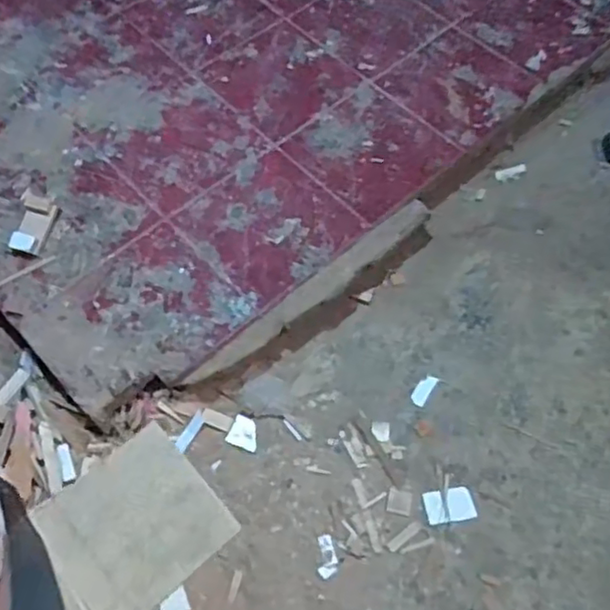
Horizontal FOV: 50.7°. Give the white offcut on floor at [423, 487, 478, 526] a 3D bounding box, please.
[{"bbox_3d":[0.269,0.370,1.191,0.093,0.006,0.057,-8,62,-6],"label":"white offcut on floor"}]

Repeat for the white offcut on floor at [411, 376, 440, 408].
[{"bbox_3d":[0.239,0.172,1.296,0.031,0.004,0.068,30,69,22],"label":"white offcut on floor"}]

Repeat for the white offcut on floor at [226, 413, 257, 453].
[{"bbox_3d":[-0.115,0.249,1.246,0.060,0.004,0.059,24,70,3],"label":"white offcut on floor"}]

